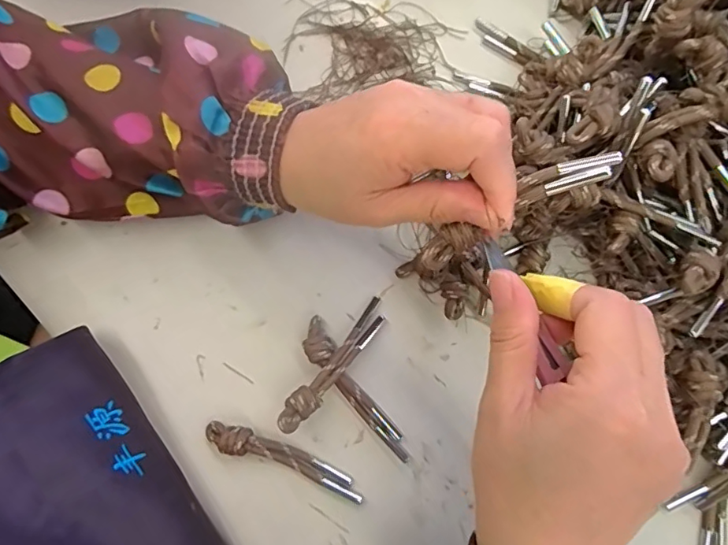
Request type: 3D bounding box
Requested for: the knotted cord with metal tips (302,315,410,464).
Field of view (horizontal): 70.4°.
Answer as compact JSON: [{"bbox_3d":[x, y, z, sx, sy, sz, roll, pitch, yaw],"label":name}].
[{"bbox_3d":[-0.006,0.067,0.290,0.017,0.016,0.092,-35,80,-6],"label":"knotted cord with metal tips"}]

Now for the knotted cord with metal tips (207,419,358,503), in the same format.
[{"bbox_3d":[-0.044,0.102,0.280,0.090,0.014,0.016,21,79,5],"label":"knotted cord with metal tips"}]

